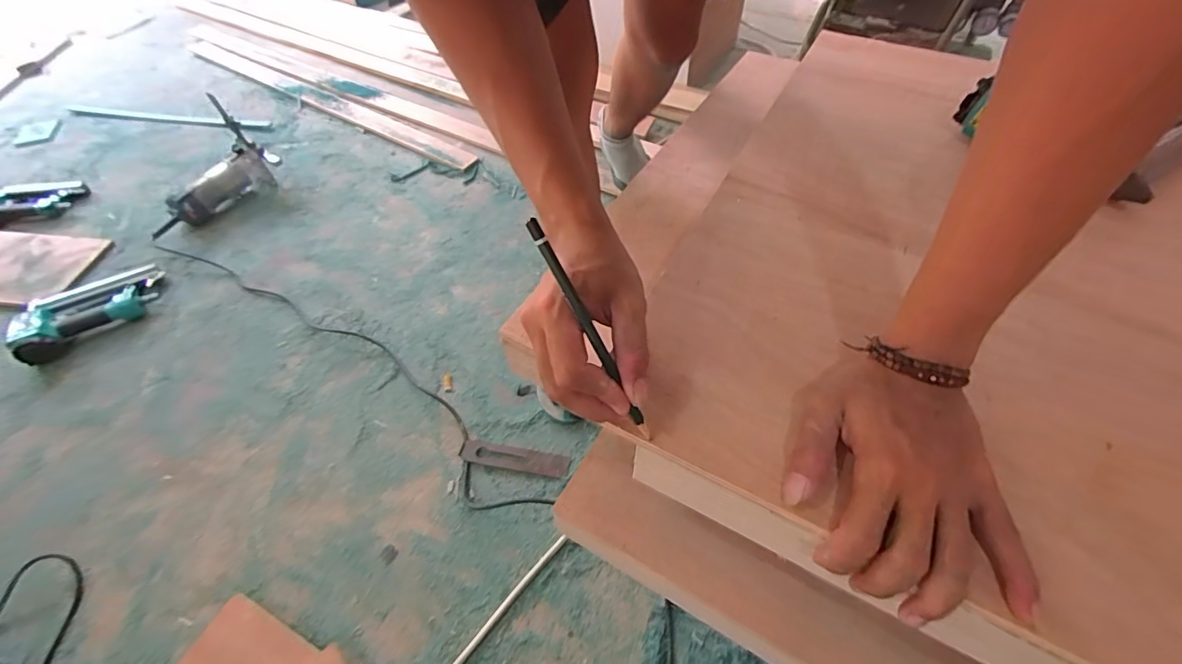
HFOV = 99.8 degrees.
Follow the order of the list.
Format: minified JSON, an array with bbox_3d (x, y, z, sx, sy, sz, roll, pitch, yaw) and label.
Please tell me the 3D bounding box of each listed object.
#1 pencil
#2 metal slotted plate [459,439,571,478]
[{"bbox_3d":[0.002,0.003,0.302,0.008,0.158,0.006,-38,21,-21],"label":"pencil"},{"bbox_3d":[-0.124,0.201,0.801,0.178,0.009,0.040,7,50,12],"label":"metal slotted plate"}]

